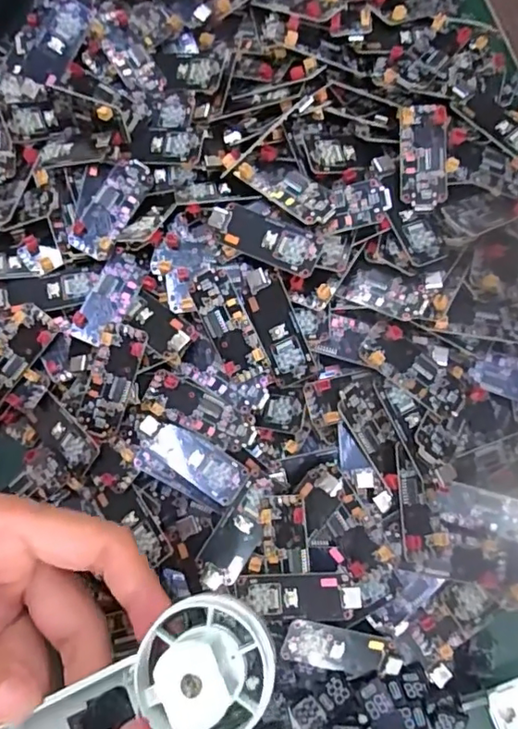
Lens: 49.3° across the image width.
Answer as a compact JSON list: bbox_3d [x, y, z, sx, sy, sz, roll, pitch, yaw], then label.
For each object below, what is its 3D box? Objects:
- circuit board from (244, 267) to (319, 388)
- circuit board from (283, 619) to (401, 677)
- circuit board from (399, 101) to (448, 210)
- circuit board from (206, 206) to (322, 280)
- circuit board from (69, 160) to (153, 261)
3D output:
[{"bbox_3d":[0.008,-0.017,0.243,0.018,0.005,0.050,-20,80,-5],"label":"circuit board"},{"bbox_3d":[0.036,0.121,0.239,0.052,0.004,0.019,16,99,-10],"label":"circuit board"},{"bbox_3d":[0.071,-0.090,0.246,0.019,0.006,0.049,3,78,-1],"label":"circuit board"},{"bbox_3d":[0.002,-0.055,0.244,0.050,0.005,0.018,26,92,15],"label":"circuit board"},{"bbox_3d":[-0.069,-0.073,0.262,0.018,0.005,0.049,26,79,4],"label":"circuit board"}]

